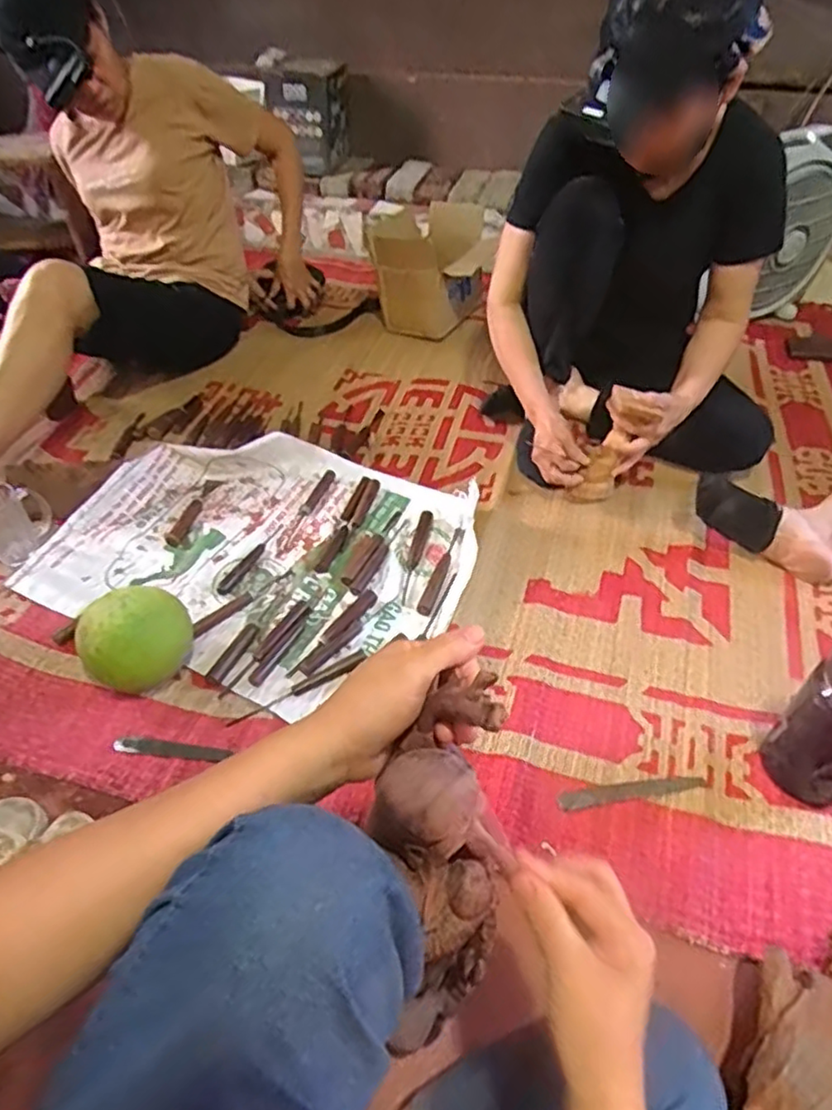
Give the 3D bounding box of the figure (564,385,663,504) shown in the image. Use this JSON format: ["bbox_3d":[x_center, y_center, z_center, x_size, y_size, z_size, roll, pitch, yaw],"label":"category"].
[{"bbox_3d":[0.316,-0.175,1.057,0.059,0.193,0.084,-1,38,-37],"label":"figure"}]

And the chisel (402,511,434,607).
[{"bbox_3d":[-0.001,0.000,1.018,0.022,0.015,0.191,10,46,10],"label":"chisel"}]

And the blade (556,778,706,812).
[{"bbox_3d":[0.247,0.270,0.747,0.170,0.006,0.022,-8,45,-7],"label":"blade"}]

